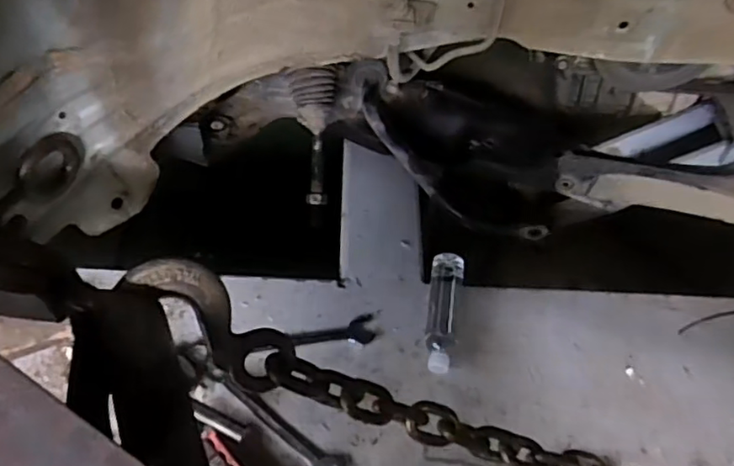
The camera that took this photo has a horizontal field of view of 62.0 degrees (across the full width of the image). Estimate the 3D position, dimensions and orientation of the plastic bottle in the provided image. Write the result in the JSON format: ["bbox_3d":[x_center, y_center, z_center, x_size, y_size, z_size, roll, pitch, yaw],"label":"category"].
[{"bbox_3d":[0.126,0.128,1.004,0.051,0.043,0.207,10,54,1],"label":"plastic bottle"}]

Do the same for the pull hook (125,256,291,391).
[{"bbox_3d":[-0.121,0.070,0.496,0.026,0.145,0.062,-9,38,45],"label":"pull hook"}]

